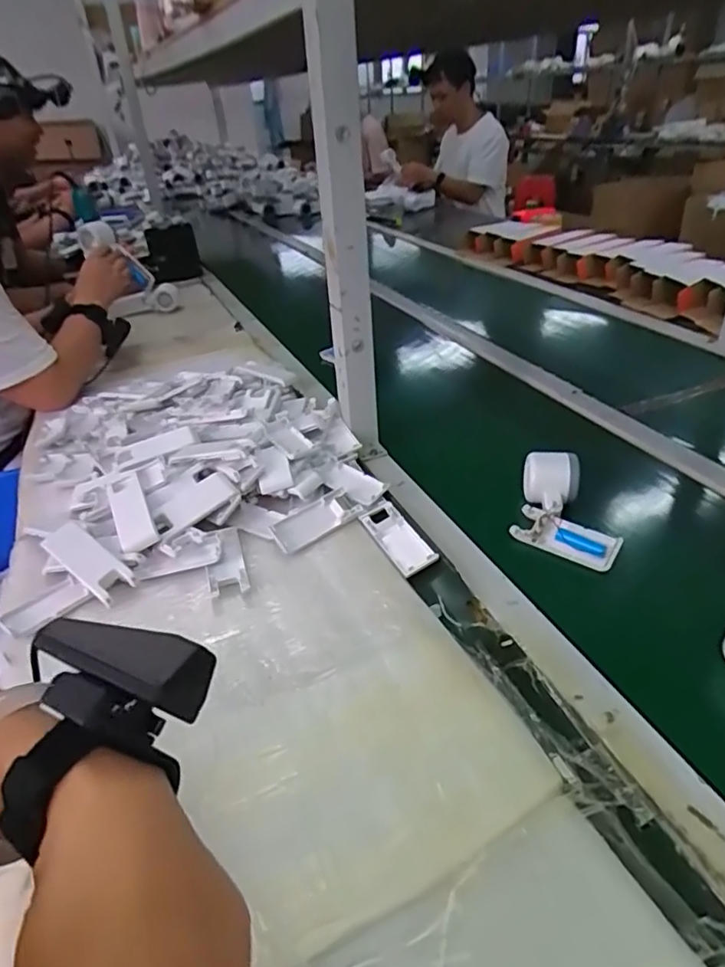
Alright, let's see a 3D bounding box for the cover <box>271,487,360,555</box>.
[{"bbox_3d":[-0.053,0.039,0.641,0.098,0.025,0.041,-27,40,-31],"label":"cover"}]

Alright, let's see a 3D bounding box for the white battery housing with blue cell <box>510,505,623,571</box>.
[{"bbox_3d":[0.211,0.055,0.615,0.105,0.026,0.041,18,39,29],"label":"white battery housing with blue cell"}]

